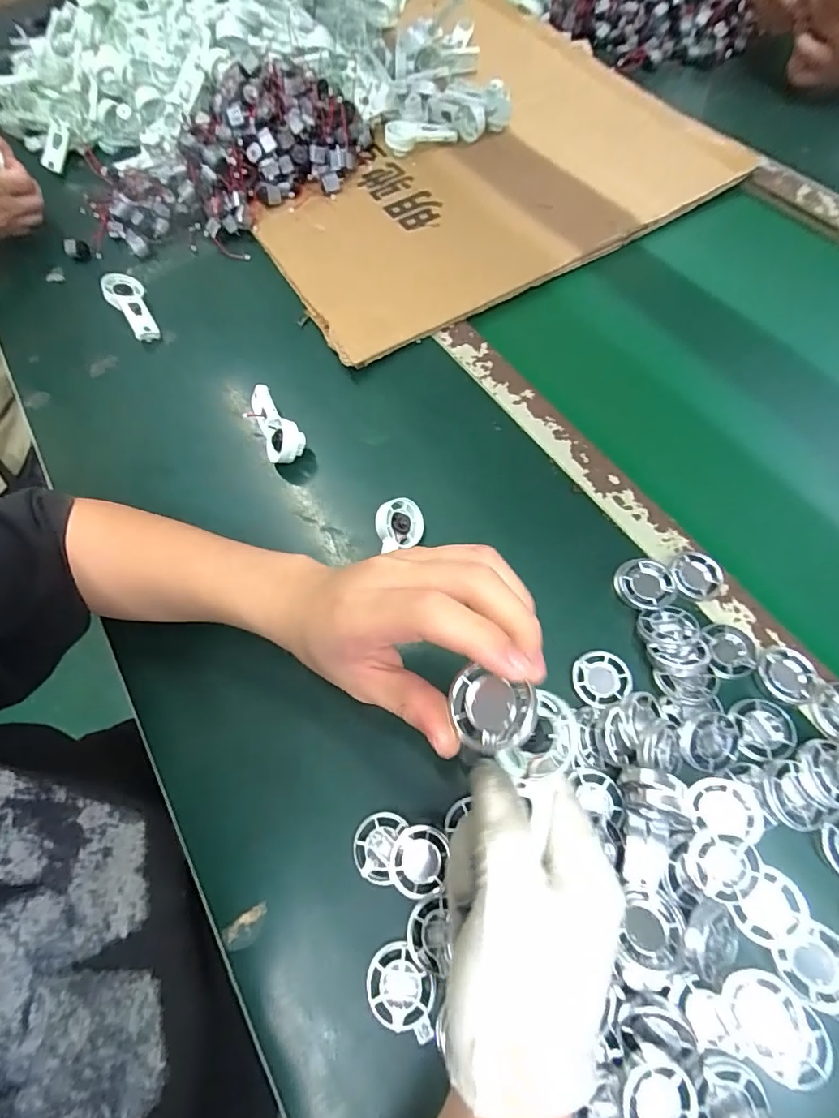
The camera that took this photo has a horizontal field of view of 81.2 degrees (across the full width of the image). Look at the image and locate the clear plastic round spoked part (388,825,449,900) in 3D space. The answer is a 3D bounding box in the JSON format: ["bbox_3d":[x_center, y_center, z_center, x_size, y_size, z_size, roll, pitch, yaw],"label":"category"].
[{"bbox_3d":[-0.001,0.188,0.305,0.035,0.011,0.039,9,67,9],"label":"clear plastic round spoked part"}]

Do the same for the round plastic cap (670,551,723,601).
[{"bbox_3d":[0.213,0.013,0.377,0.039,0.013,0.039,-2,66,4],"label":"round plastic cap"}]

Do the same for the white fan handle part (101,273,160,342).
[{"bbox_3d":[-0.318,-0.280,0.543,0.039,0.018,0.084,-31,86,-11],"label":"white fan handle part"}]

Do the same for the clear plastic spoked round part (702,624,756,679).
[{"bbox_3d":[0.220,0.067,0.351,0.033,0.016,0.036,-1,65,3],"label":"clear plastic spoked round part"}]

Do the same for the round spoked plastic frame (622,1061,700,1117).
[{"bbox_3d":[0.120,0.275,0.247,0.038,0.014,0.034,-34,68,-10],"label":"round spoked plastic frame"}]

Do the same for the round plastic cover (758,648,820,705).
[{"bbox_3d":[0.258,0.081,0.342,0.041,0.012,0.038,-2,66,4],"label":"round plastic cover"}]

